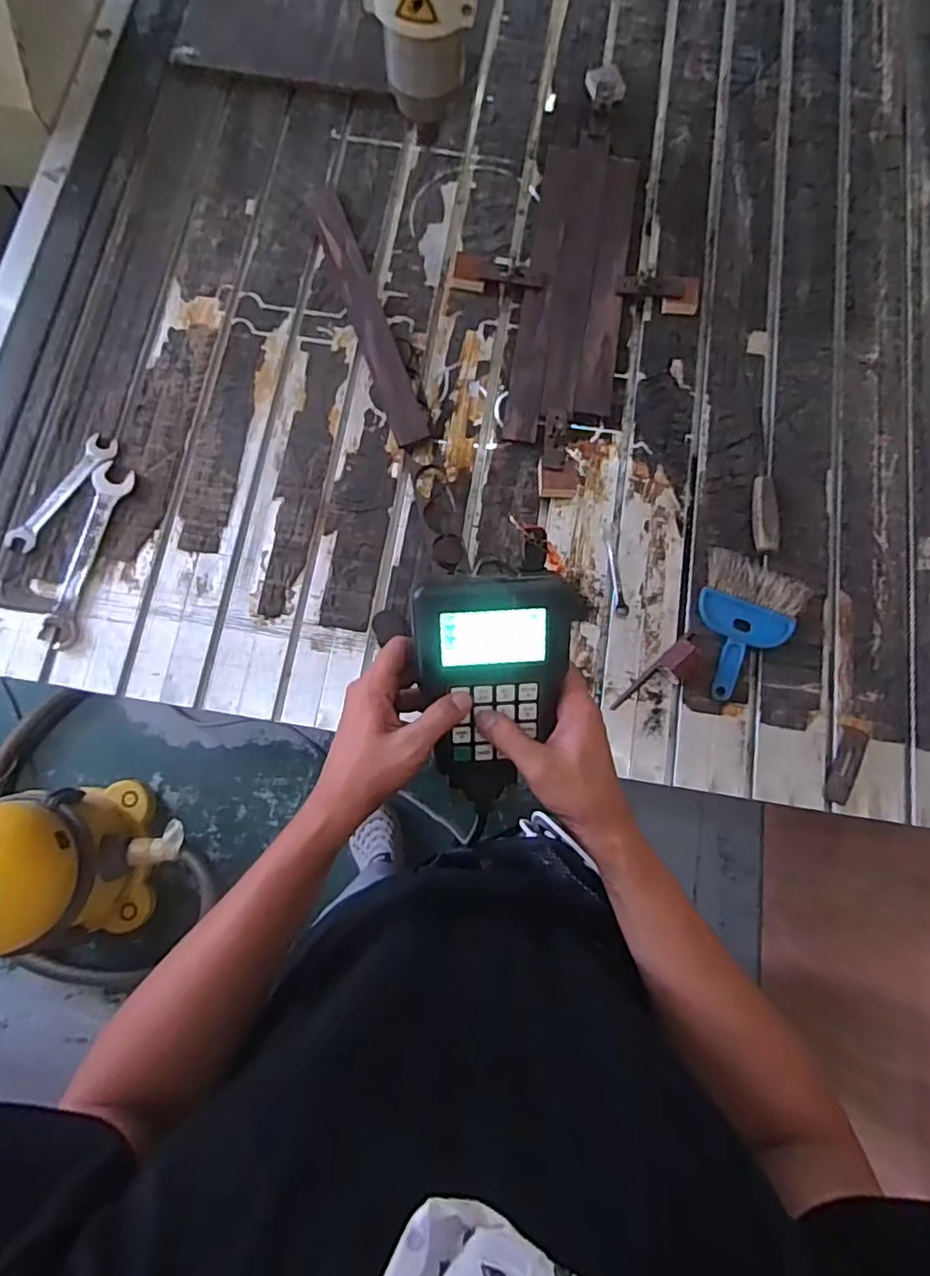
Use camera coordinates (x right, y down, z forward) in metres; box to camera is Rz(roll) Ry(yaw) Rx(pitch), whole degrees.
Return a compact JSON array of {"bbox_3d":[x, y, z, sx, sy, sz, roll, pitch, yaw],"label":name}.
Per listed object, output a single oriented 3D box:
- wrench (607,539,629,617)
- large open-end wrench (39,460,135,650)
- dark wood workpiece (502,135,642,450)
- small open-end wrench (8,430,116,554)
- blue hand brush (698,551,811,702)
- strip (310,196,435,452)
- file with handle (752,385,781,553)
[{"bbox_3d":[0.202,-0.081,0.818,0.016,0.004,0.105,-8,78,-3],"label":"wrench"},{"bbox_3d":[-0.498,-0.113,0.809,0.054,0.007,0.252,11,78,1],"label":"large open-end wrench"},{"bbox_3d":[0.166,-0.528,0.915,0.145,0.014,0.528,9,78,1],"label":"dark wood workpiece"},{"bbox_3d":[-0.542,-0.196,0.827,0.045,0.006,0.190,31,79,5],"label":"small open-end wrench"},{"bbox_3d":[0.355,-0.012,0.798,0.128,0.028,0.179,26,79,4],"label":"blue hand brush"},{"bbox_3d":[-0.143,-0.481,0.892,0.051,0.027,0.453,-19,79,-5],"label":"strip"},{"bbox_3d":[0.420,-0.240,0.848,0.032,0.026,0.258,9,78,1],"label":"file with handle"}]

